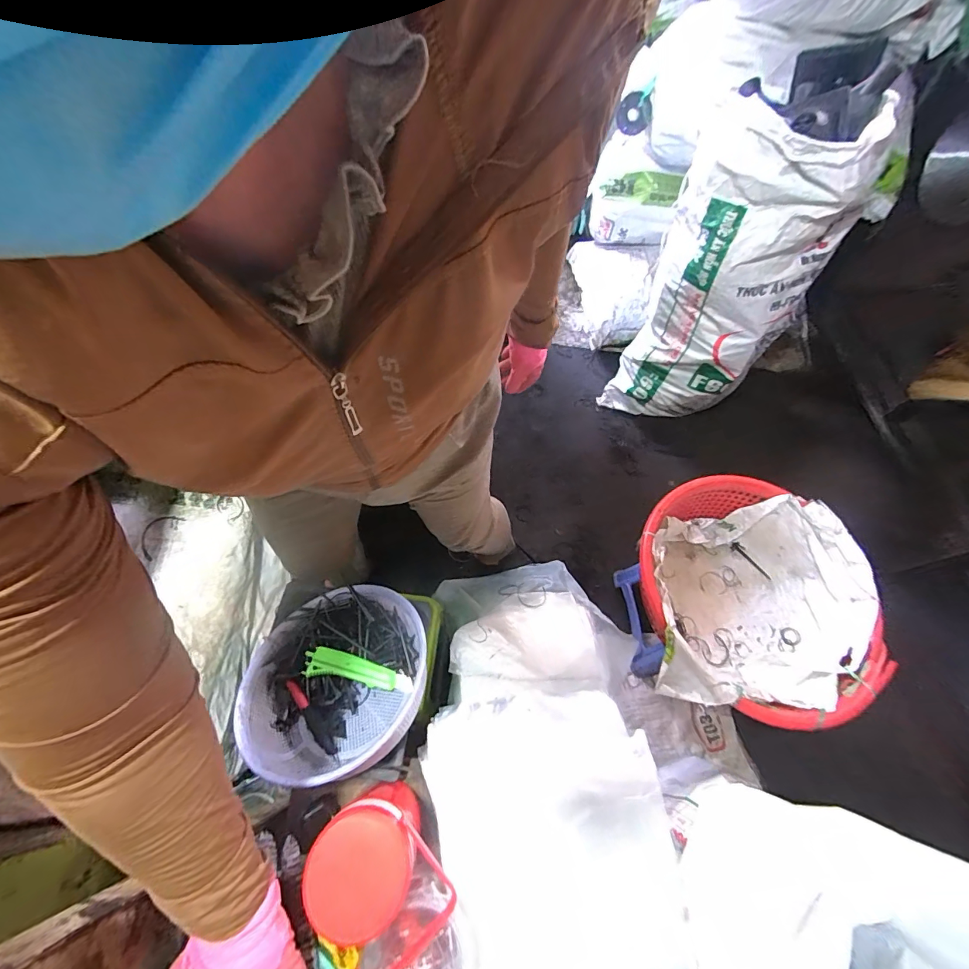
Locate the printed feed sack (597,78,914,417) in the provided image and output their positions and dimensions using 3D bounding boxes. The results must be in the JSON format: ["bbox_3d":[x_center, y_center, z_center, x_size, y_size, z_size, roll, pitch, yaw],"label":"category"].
[{"bbox_3d":[0.619,-0.516,1.185,0.400,0.823,0.216,33,65,13],"label":"printed feed sack"}]

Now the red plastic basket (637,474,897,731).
[{"bbox_3d":[0.547,0.239,0.915,0.460,0.182,0.477,7,62,0],"label":"red plastic basket"}]

